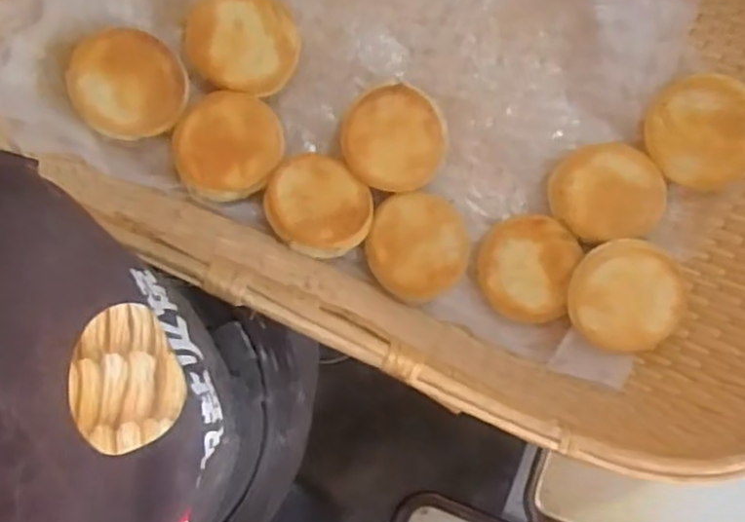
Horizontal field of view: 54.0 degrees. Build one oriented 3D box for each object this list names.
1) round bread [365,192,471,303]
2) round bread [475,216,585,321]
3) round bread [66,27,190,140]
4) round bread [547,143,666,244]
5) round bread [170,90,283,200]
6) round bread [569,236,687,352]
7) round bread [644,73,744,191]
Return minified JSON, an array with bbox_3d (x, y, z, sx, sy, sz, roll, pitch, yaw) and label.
[{"bbox_3d":[0.043,-0.015,0.691,0.095,0.022,0.100,0,75,1],"label":"round bread"},{"bbox_3d":[0.150,0.007,0.703,0.095,0.032,0.095,-2,81,13],"label":"round bread"},{"bbox_3d":[-0.220,-0.159,0.659,0.099,0.023,0.095,-4,102,-11],"label":"round bread"},{"bbox_3d":[0.220,-0.064,0.693,0.103,0.028,0.088,-9,98,0],"label":"round bread"},{"bbox_3d":[-0.135,-0.107,0.685,0.098,0.018,0.098,0,90,-8],"label":"round bread"},{"bbox_3d":[0.231,0.032,0.668,0.099,0.035,0.099,2,98,12],"label":"round bread"},{"bbox_3d":[0.300,-0.115,0.660,0.097,0.021,0.099,14,114,33],"label":"round bread"}]

